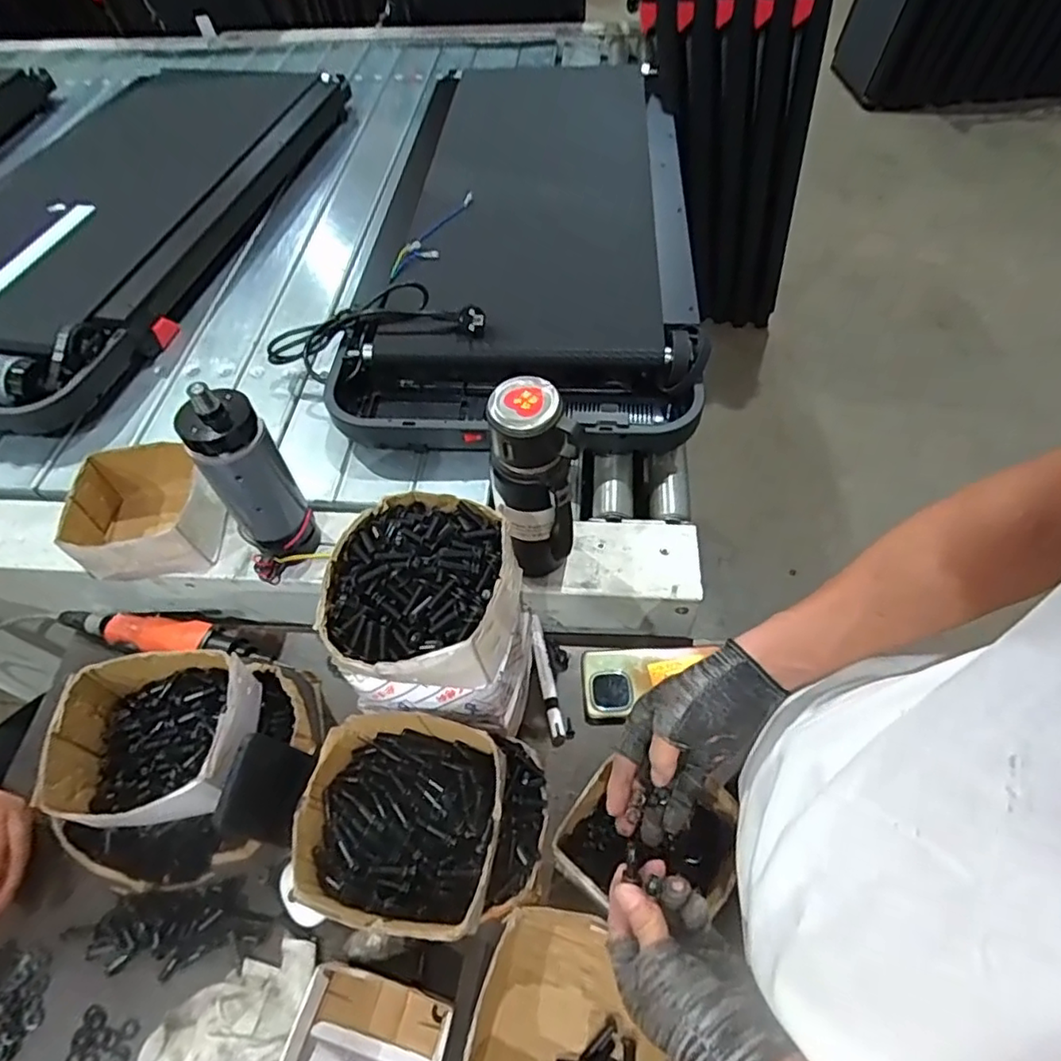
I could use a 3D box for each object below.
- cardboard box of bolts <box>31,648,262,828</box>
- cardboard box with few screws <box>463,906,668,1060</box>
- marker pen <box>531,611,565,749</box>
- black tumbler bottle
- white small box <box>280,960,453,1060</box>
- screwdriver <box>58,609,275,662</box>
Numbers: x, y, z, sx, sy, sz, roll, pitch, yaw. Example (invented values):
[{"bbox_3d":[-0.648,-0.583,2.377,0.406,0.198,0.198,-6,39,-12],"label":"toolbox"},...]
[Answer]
[{"bbox_3d":[-0.342,0.192,0.576,0.157,0.067,0.144,-5,56,-1],"label":"cardboard box of bolts"},{"bbox_3d":[0.029,0.401,0.504,0.146,0.078,0.154,9,57,8],"label":"cardboard box with few screws"},{"bbox_3d":[0.018,0.163,0.691,0.017,0.014,0.144,-10,56,-4],"label":"marker pen"},{"bbox_3d":[0.001,-0.033,0.620,0.071,0.243,0.072,-14,56,-7],"label":"black tumbler bottle"},{"bbox_3d":[-0.131,0.414,0.501,0.128,0.056,0.092,13,57,11],"label":"white small box"},{"bbox_3d":[-0.430,0.118,0.717,0.269,0.035,0.039,7,56,7],"label":"screwdriver"}]

